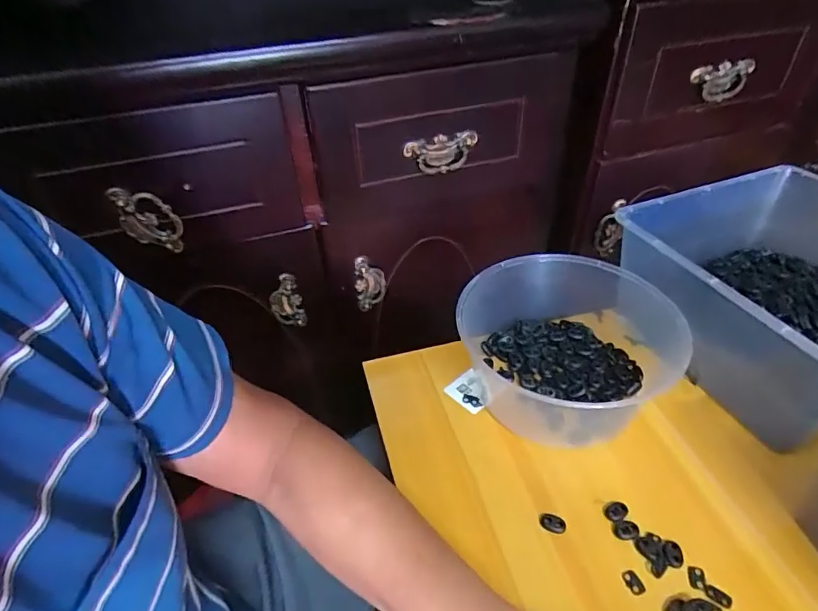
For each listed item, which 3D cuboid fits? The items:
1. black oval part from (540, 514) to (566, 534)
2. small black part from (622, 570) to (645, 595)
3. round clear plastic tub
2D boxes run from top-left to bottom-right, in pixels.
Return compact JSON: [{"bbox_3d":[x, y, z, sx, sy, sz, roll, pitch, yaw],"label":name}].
[{"bbox_3d":[0.130,0.197,0.451,0.022,0.009,0.014,16,42,21],"label":"black oval part"},{"bbox_3d":[0.186,0.230,0.414,0.013,0.004,0.019,-13,40,-13],"label":"small black part"},{"bbox_3d":[0.172,0.041,0.566,0.229,0.108,0.202,1,39,4],"label":"round clear plastic tub"}]

